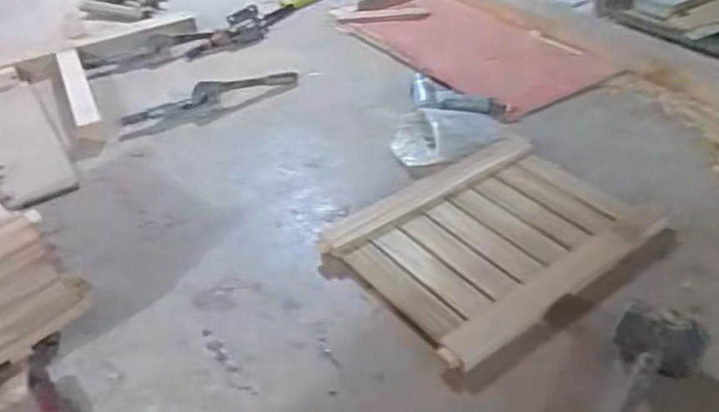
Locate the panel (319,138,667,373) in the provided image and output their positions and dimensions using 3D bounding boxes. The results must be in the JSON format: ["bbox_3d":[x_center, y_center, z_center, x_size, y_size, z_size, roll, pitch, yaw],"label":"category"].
[{"bbox_3d":[0.189,0.036,0.936,0.394,0.019,0.318,-26,41,-27],"label":"panel"}]

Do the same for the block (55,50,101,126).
[{"bbox_3d":[-0.678,-0.282,1.526,0.056,0.018,0.213,-20,75,-18],"label":"block"}]

